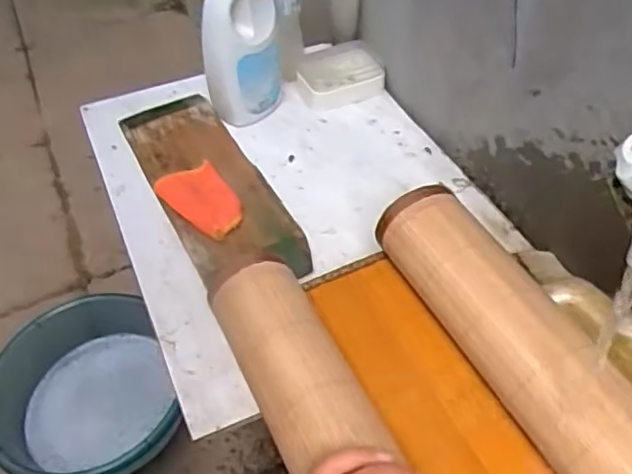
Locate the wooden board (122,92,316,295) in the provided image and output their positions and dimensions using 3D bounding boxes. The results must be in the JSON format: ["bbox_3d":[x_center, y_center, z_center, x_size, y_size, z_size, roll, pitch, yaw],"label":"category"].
[{"bbox_3d":[-0.145,-0.073,0.819,0.136,0.026,0.388,-24,52,-16],"label":"wooden board"}]

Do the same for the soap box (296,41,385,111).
[{"bbox_3d":[0.035,-0.253,0.944,0.126,0.055,0.085,-18,51,-11],"label":"soap box"}]

